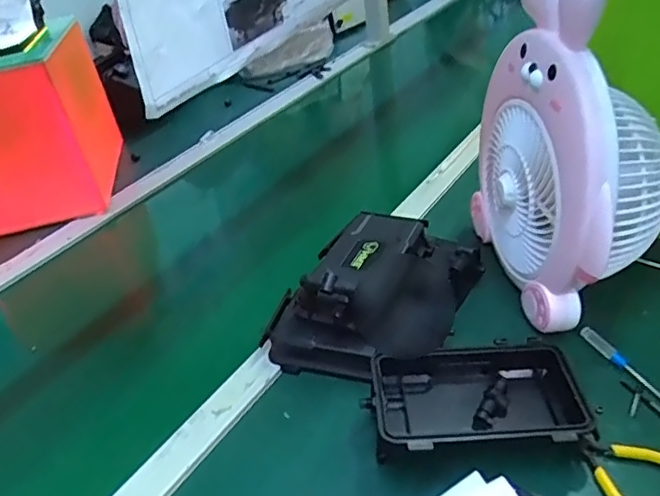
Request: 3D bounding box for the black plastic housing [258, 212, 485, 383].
[{"bbox_3d":[0.050,0.046,0.650,0.179,0.094,0.216,14,42,28],"label":"black plastic housing"}]

